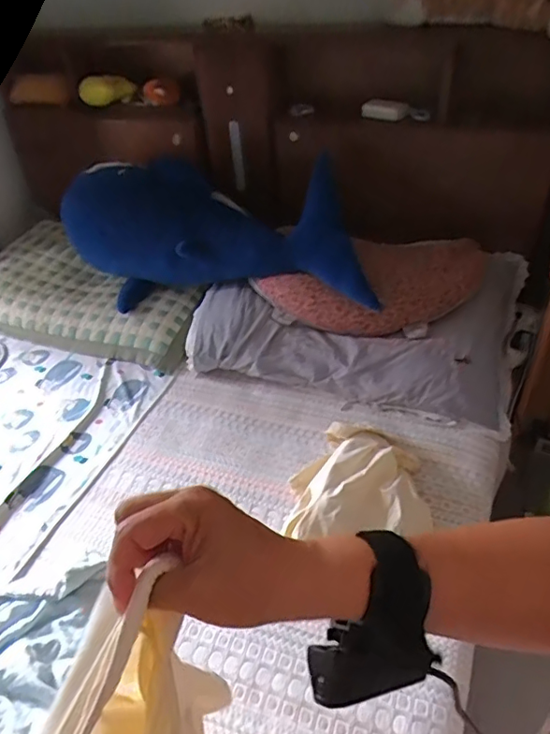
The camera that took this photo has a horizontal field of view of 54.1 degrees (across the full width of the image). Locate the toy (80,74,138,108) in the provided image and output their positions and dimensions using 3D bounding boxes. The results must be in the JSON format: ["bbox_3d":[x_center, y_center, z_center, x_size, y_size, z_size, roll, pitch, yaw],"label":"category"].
[{"bbox_3d":[-0.435,-0.714,1.394,0.163,0.063,0.050,5,42,9],"label":"toy"}]

